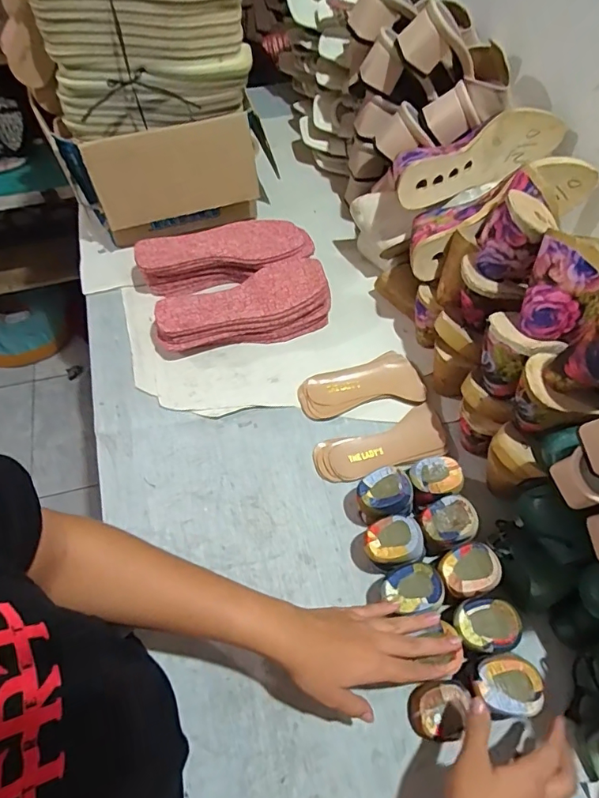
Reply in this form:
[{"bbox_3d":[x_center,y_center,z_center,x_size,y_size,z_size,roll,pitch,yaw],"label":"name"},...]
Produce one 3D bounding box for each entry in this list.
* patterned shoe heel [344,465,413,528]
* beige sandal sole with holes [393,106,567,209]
[{"bbox_3d":[0.090,0.114,0.550,0.062,0.066,0.057,-17,62,-11],"label":"patterned shoe heel"},{"bbox_3d":[0.225,-0.322,0.627,0.236,0.076,0.064,-20,63,-12],"label":"beige sandal sole with holes"}]

